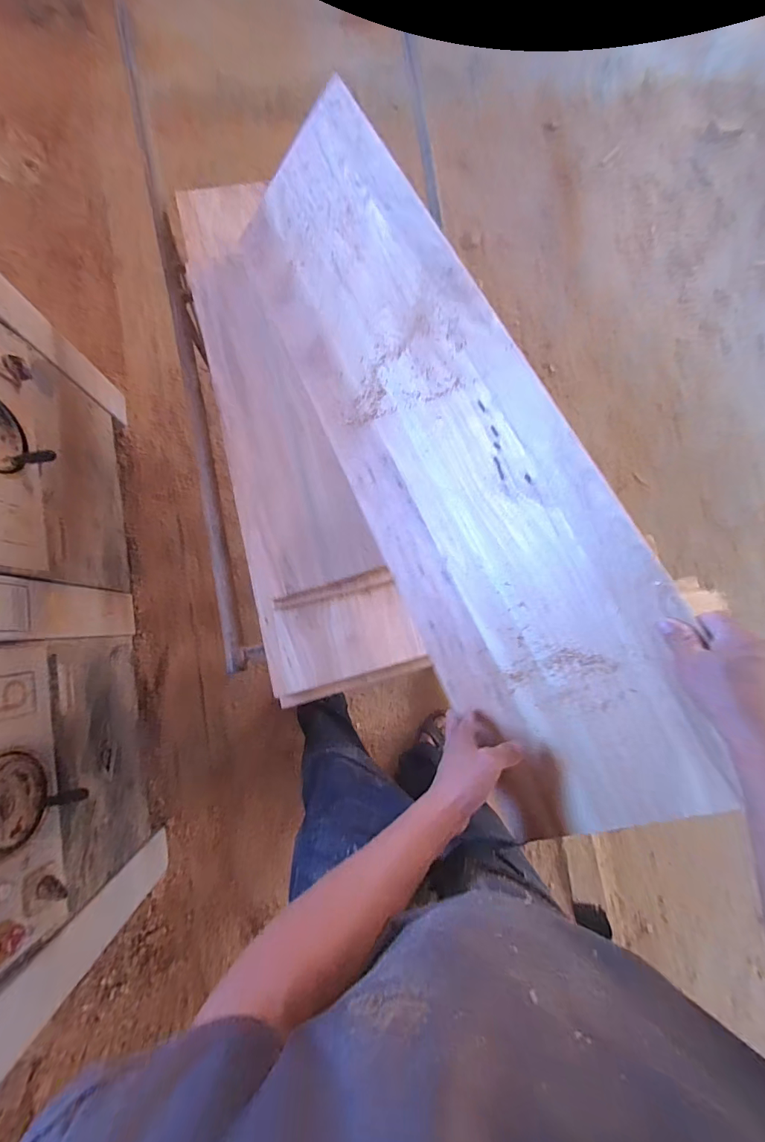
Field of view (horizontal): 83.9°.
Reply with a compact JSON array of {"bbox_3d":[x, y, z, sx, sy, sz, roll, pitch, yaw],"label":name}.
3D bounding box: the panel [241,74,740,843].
[{"bbox_3d":[0.058,-0.220,0.627,0.303,0.008,1.125,-34,72,33],"label":"panel"}]

